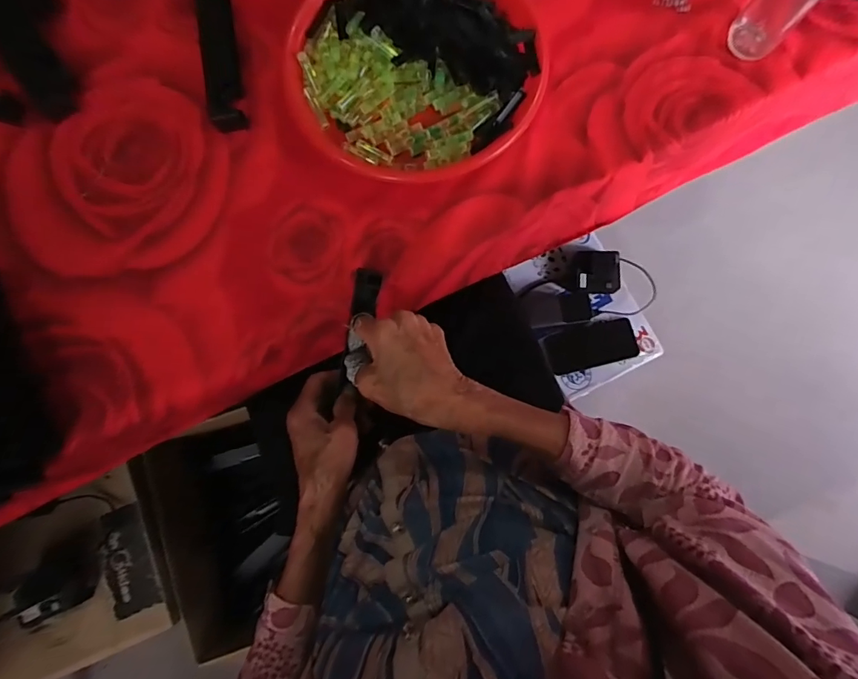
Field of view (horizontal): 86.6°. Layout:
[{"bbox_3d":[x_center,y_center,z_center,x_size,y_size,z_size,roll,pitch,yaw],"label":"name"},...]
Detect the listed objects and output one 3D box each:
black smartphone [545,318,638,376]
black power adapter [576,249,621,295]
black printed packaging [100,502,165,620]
[{"bbox_3d":[0.287,0.012,0.803,0.155,0.011,0.074,-13,81,-1],"label":"black smartphone"},{"bbox_3d":[0.299,-0.116,0.809,0.073,0.035,0.075,1,81,1],"label":"black power adapter"},{"bbox_3d":[-0.431,0.316,0.655,0.062,0.013,0.143,-20,82,-2],"label":"black printed packaging"}]

